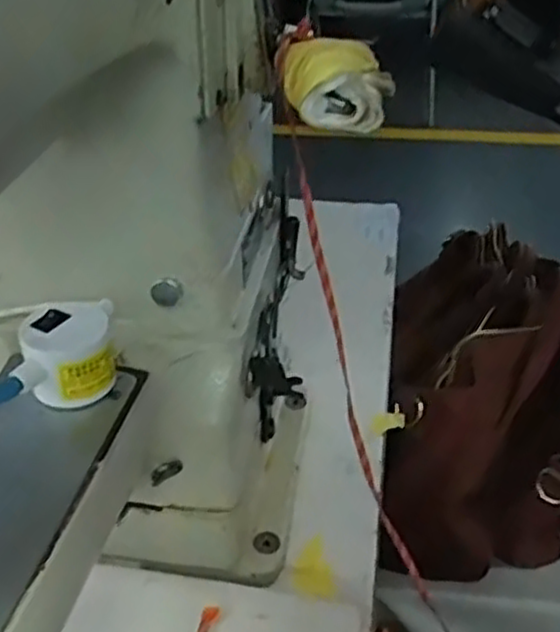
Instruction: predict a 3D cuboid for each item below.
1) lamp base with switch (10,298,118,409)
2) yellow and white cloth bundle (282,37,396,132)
[{"bbox_3d":[-0.090,0.014,0.322,0.036,0.034,0.044,-5,38,-5],"label":"lamp base with switch"},{"bbox_3d":[0.022,-0.093,0.299,0.041,0.029,0.038,1,38,3],"label":"yellow and white cloth bundle"}]

